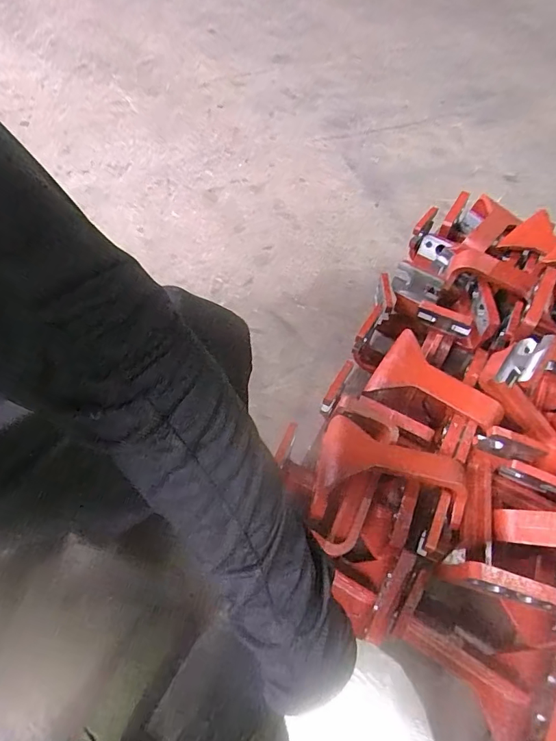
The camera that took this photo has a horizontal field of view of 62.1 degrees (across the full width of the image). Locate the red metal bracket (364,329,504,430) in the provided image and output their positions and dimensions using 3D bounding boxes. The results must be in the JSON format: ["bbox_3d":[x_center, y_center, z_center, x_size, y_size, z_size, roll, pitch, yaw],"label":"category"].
[{"bbox_3d":[0.202,0.026,0.583,0.156,0.031,0.087,32,61,18],"label":"red metal bracket"}]

